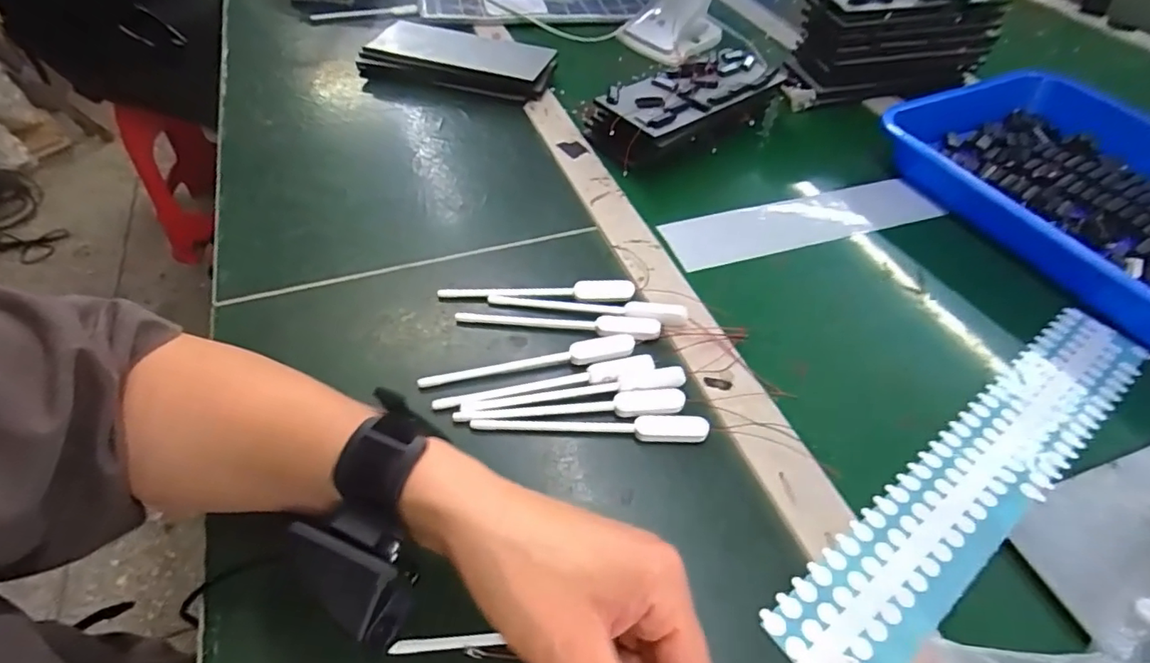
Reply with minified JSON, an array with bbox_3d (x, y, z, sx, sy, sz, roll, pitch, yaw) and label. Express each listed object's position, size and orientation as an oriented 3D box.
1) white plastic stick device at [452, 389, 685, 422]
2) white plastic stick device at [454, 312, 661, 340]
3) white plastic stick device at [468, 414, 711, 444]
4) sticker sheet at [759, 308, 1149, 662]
[{"bbox_3d":[-0.002,0.048,0.353,0.144,0.005,0.018,-2,49,-5],"label":"white plastic stick device"},{"bbox_3d":[-0.012,-0.007,0.403,0.145,0.011,0.019,8,49,4],"label":"white plastic stick device"},{"bbox_3d":[0.009,0.058,0.348,0.144,0.009,0.015,5,49,0],"label":"white plastic stick device"},{"bbox_3d":[0.261,0.083,0.351,0.378,0.007,0.059,-29,57,-25],"label":"sticker sheet"}]

